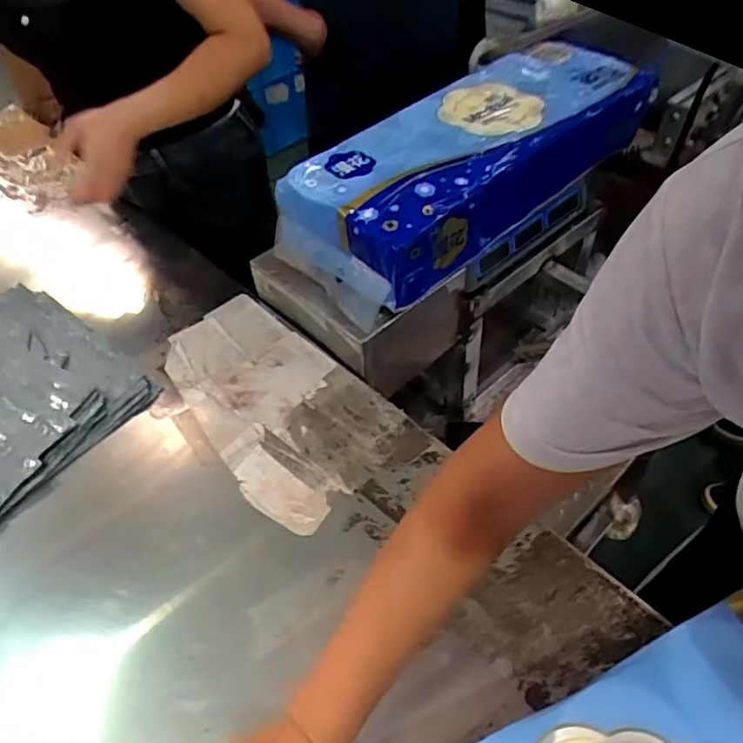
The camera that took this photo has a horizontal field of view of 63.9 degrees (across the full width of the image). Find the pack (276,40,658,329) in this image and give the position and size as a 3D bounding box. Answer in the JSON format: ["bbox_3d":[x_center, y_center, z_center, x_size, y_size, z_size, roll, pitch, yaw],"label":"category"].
[{"bbox_3d":[0.150,-0.312,0.867,0.599,0.125,0.218,-37,57,-25],"label":"pack"}]

